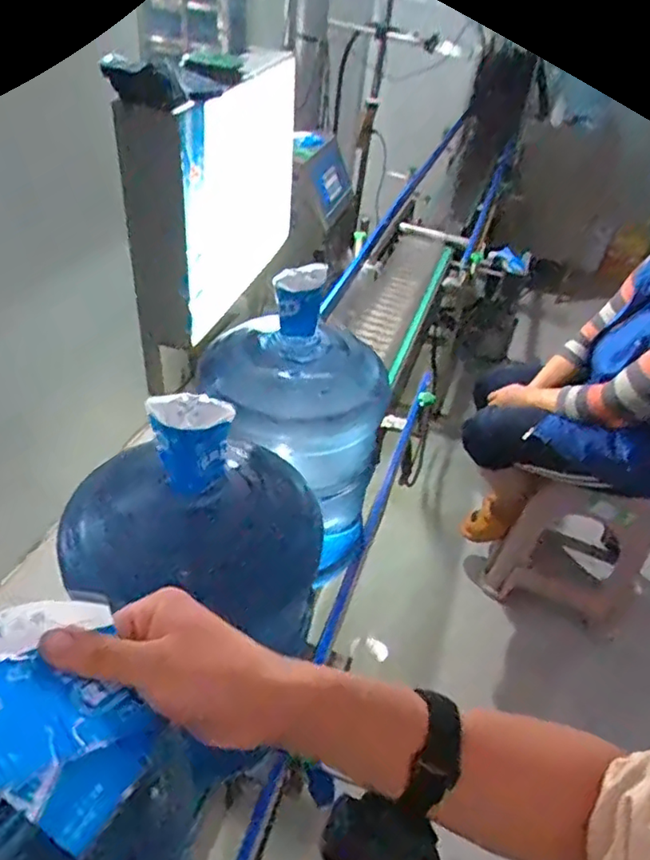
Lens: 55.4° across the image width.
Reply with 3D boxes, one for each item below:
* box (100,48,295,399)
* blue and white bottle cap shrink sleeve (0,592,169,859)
[{"bbox_3d":[-0.261,-0.588,1.564,0.162,0.642,0.723,11,40,8],"label":"box"},{"bbox_3d":[-0.136,0.138,0.302,0.089,0.013,0.113,-17,59,-44],"label":"blue and white bottle cap shrink sleeve"}]

